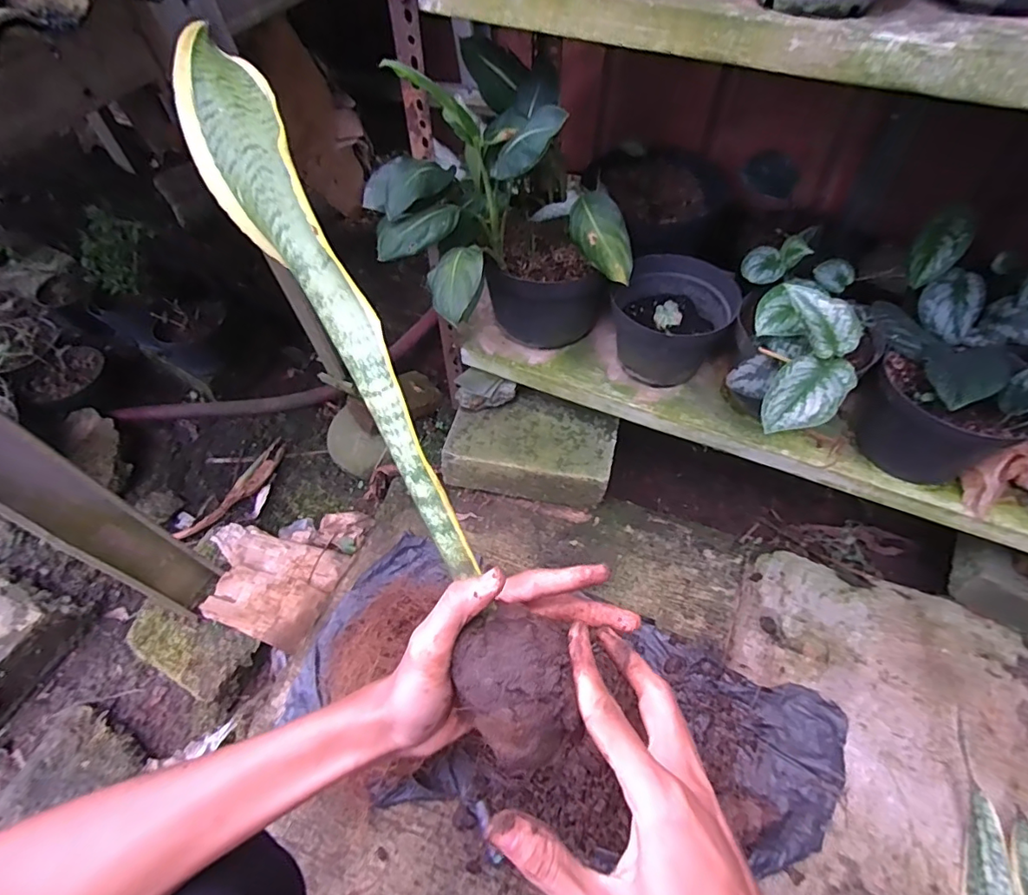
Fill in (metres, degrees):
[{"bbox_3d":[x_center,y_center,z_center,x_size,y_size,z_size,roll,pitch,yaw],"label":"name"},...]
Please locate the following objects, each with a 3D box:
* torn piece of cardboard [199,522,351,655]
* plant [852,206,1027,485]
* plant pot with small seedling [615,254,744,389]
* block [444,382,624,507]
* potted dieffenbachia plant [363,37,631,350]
[{"bbox_3d":[-0.377,0.200,0.796,0.213,0.043,0.152,14,57,14],"label":"torn piece of cardboard"},{"bbox_3d":[0.552,-0.111,0.641,0.241,0.226,0.235,-36,60,-20],"label":"plant"},{"bbox_3d":[0.216,-0.181,0.750,0.148,0.143,0.178,22,59,19],"label":"plant pot with small seedling"},{"bbox_3d":[0.033,-0.006,0.866,0.256,0.080,0.187,10,56,11],"label":"block"},{"bbox_3d":[-0.018,-0.246,0.663,0.288,0.357,0.245,-26,57,-14],"label":"potted dieffenbachia plant"}]

